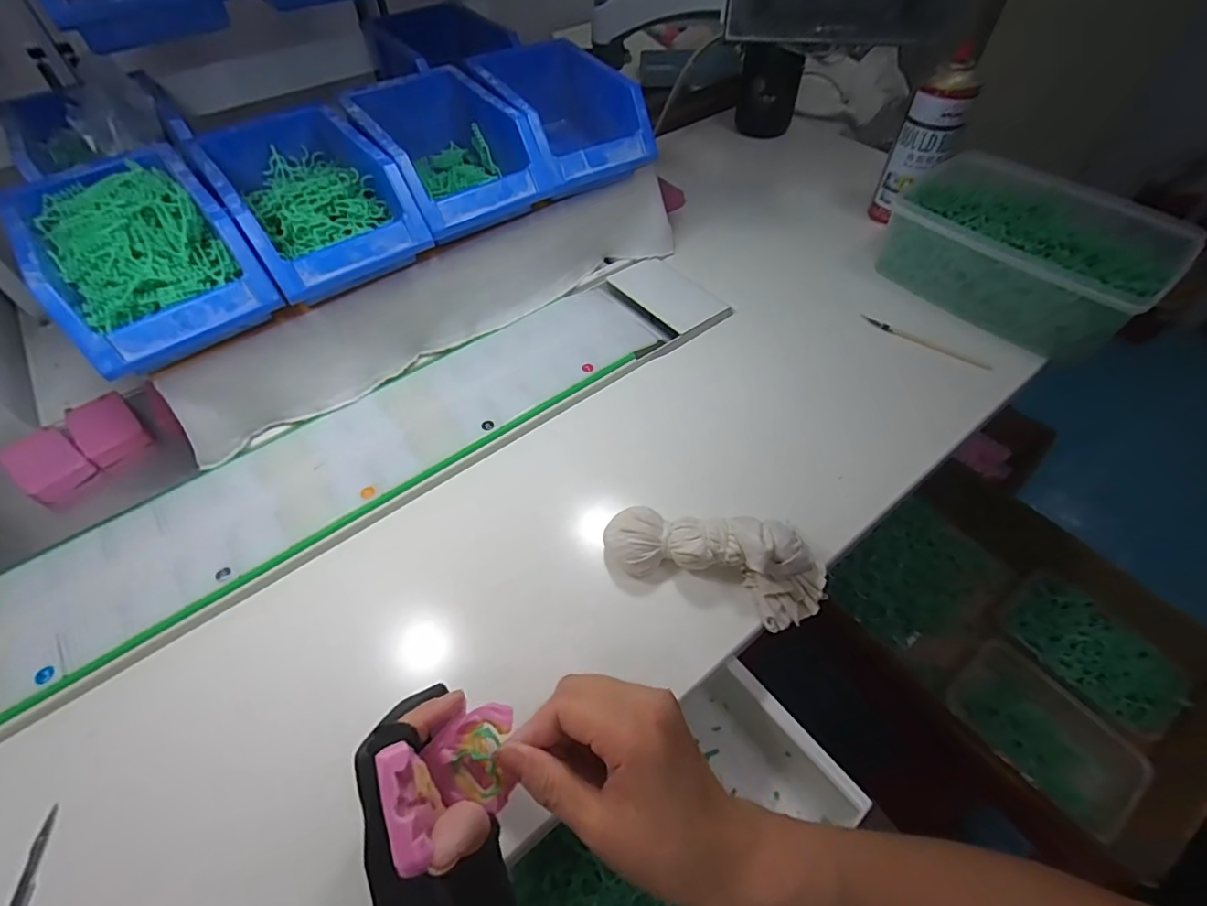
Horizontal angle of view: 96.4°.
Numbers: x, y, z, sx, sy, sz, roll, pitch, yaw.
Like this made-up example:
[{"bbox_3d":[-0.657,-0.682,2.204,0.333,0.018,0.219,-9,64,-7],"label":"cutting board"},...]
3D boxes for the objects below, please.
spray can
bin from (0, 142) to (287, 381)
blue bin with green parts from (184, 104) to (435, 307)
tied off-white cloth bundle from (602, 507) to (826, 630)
[{"bbox_3d":[0.368,-0.352,0.619,0.057,0.161,0.050,3,53,3],"label":"spray can"},{"bbox_3d":[-0.344,-0.149,0.405,0.122,0.070,0.179,-35,60,-23],"label":"bin"},{"bbox_3d":[-0.250,-0.216,0.458,0.123,0.072,0.195,-33,60,-22],"label":"blue bin with green parts"},{"bbox_3d":[0.081,0.073,0.391,0.155,0.051,0.057,17,55,13],"label":"tied off-white cloth bundle"}]

